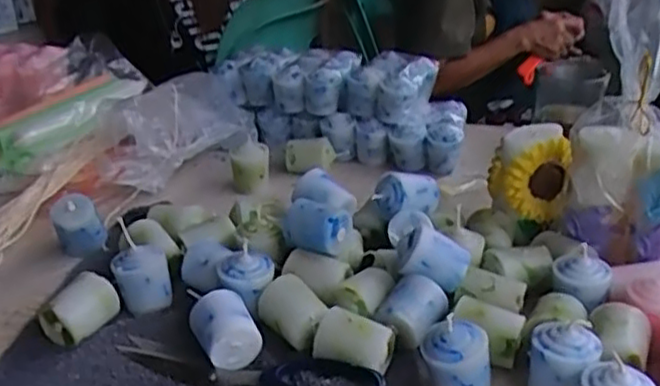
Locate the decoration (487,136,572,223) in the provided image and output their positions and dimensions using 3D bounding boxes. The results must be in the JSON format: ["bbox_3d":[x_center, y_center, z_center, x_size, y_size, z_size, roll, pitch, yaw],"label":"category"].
[{"bbox_3d":[0.162,-0.012,0.556,0.061,0.062,0.025,0,26,5],"label":"decoration"}]

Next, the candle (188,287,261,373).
[{"bbox_3d":[-0.070,0.088,0.446,0.035,0.032,0.043,-16,28,-25],"label":"candle"}]

